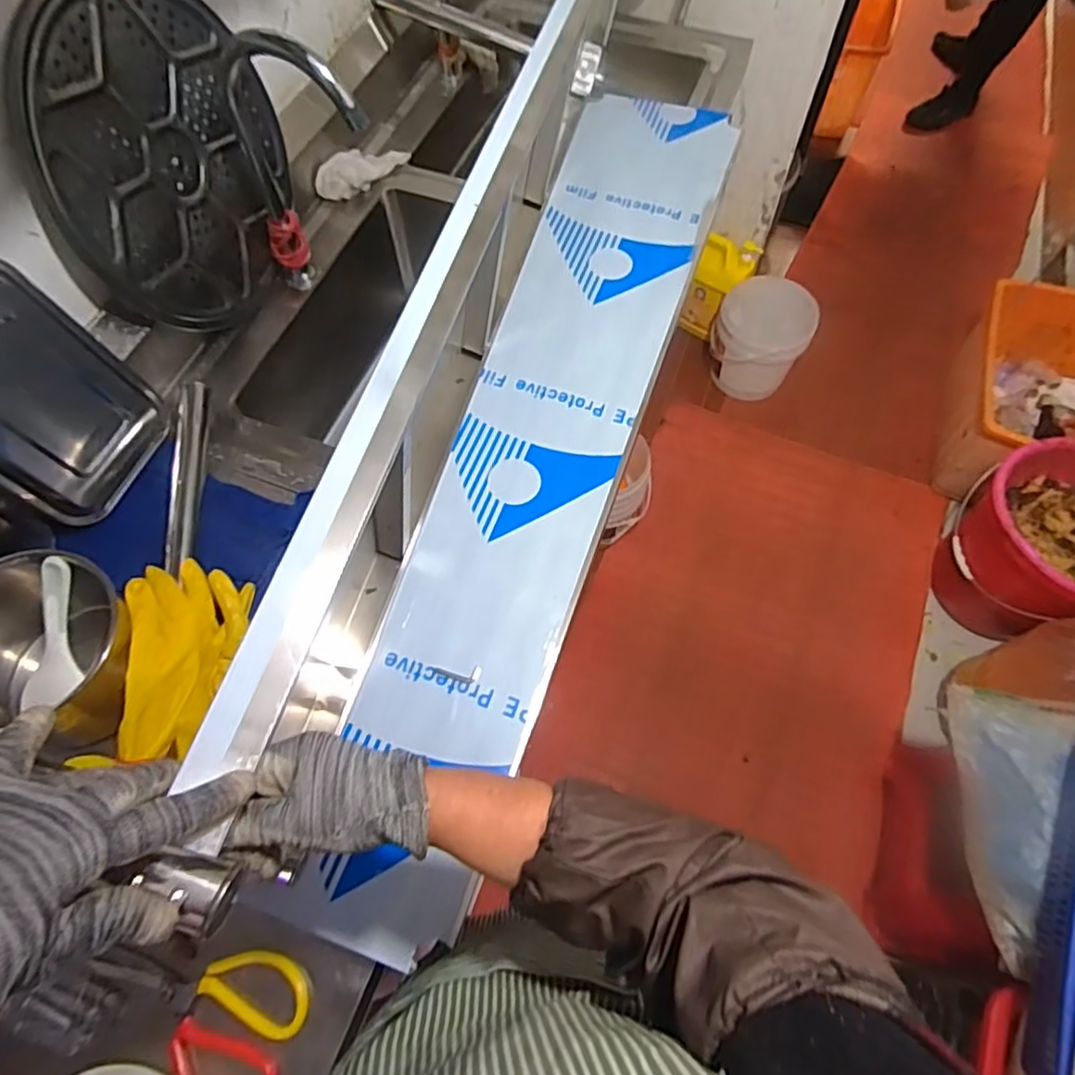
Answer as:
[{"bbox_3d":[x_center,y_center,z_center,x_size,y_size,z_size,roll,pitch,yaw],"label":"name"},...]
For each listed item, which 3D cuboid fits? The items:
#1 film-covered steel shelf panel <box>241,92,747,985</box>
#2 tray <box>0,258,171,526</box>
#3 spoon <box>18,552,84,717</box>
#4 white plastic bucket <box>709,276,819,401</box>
[{"bbox_3d":[0.012,-0.177,0.823,0.244,0.032,1.233,18,65,10],"label":"film-covered steel shelf panel"},{"bbox_3d":[-0.552,-0.148,0.703,0.048,0.274,0.200,19,67,24],"label":"tray"},{"bbox_3d":[-0.484,0.098,0.645,0.065,0.018,0.156,10,97,6],"label":"spoon"},{"bbox_3d":[0.581,-0.512,1.718,0.237,0.262,0.226,0,64,1],"label":"white plastic bucket"}]

